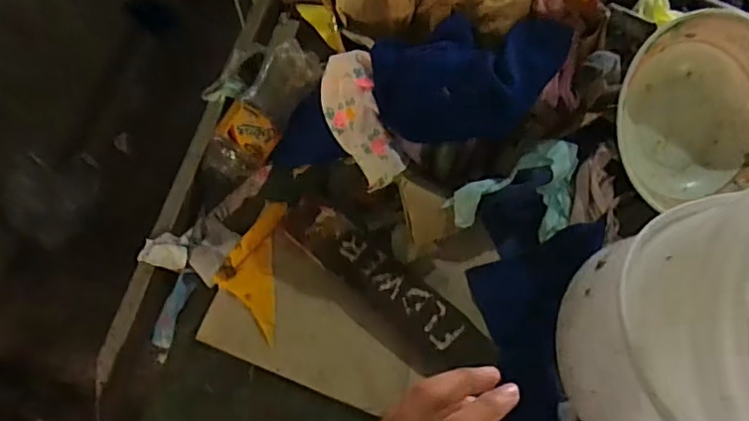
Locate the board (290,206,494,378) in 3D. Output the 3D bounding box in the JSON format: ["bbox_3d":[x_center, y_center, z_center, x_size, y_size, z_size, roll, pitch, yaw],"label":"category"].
[{"bbox_3d":[0.009,0.074,0.567,0.226,0.017,0.072,41,79,13],"label":"board"}]

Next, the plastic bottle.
[{"bbox_3d":[-0.116,-0.100,0.614,0.057,0.054,0.154,26,70,9],"label":"plastic bottle"}]

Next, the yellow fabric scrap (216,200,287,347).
[{"bbox_3d":[-0.119,0.054,0.577,0.055,0.016,0.133,2,68,0],"label":"yellow fabric scrap"}]

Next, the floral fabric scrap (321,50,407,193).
[{"bbox_3d":[-0.014,-0.079,0.537,0.048,0.039,0.119,-21,95,-6],"label":"floral fabric scrap"}]

